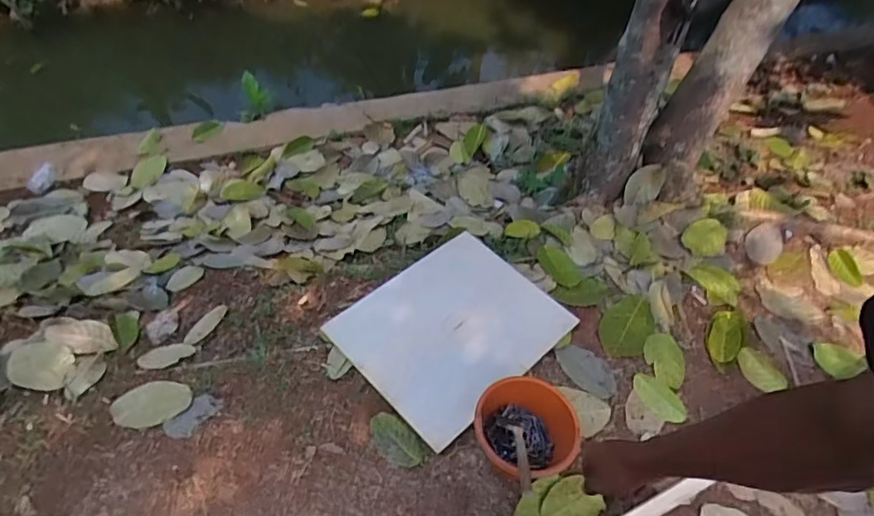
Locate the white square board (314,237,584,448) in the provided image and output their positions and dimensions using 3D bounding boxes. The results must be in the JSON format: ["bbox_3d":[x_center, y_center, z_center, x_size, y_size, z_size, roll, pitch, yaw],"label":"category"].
[{"bbox_3d":[0.056,0.202,1.642,0.608,0.018,0.468,-36,69,-30],"label":"white square board"}]

